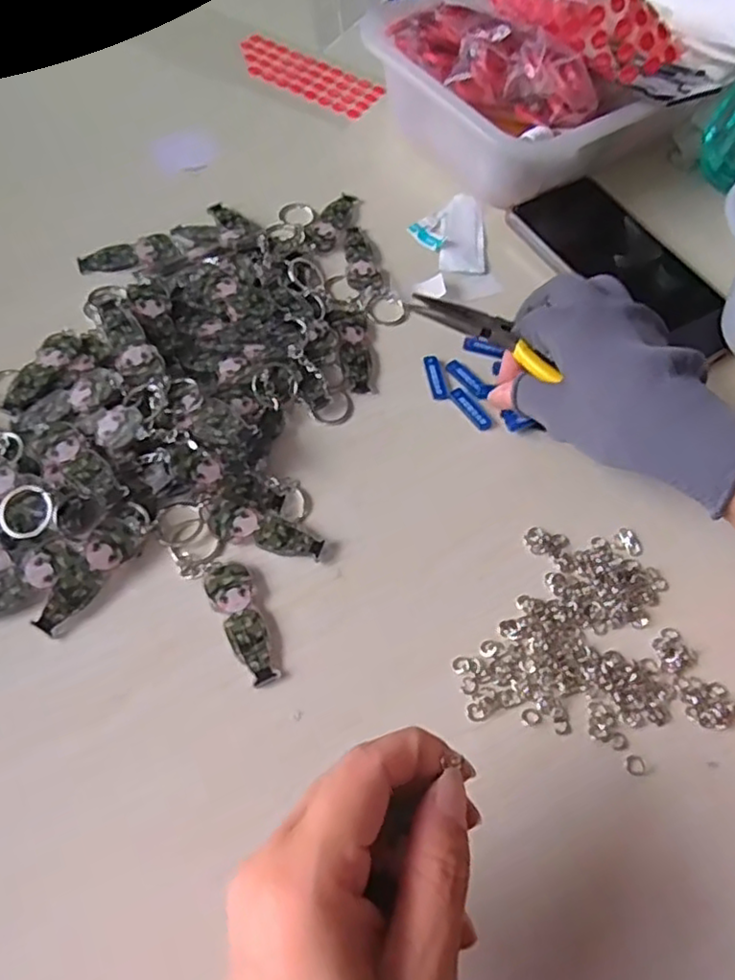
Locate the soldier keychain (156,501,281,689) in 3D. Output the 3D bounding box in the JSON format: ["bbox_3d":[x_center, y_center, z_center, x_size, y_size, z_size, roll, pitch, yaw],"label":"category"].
[{"bbox_3d":[-0.068,0.045,0.305,0.024,0.004,0.099,-32,69,-21],"label":"soldier keychain"}]

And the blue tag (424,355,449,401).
[{"bbox_3d":[0.040,-0.067,0.378,0.010,0.004,0.031,-7,63,-10],"label":"blue tag"}]

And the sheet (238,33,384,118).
[{"bbox_3d":[-0.050,-0.333,0.521,0.129,0.006,0.049,33,63,12],"label":"sheet"}]

